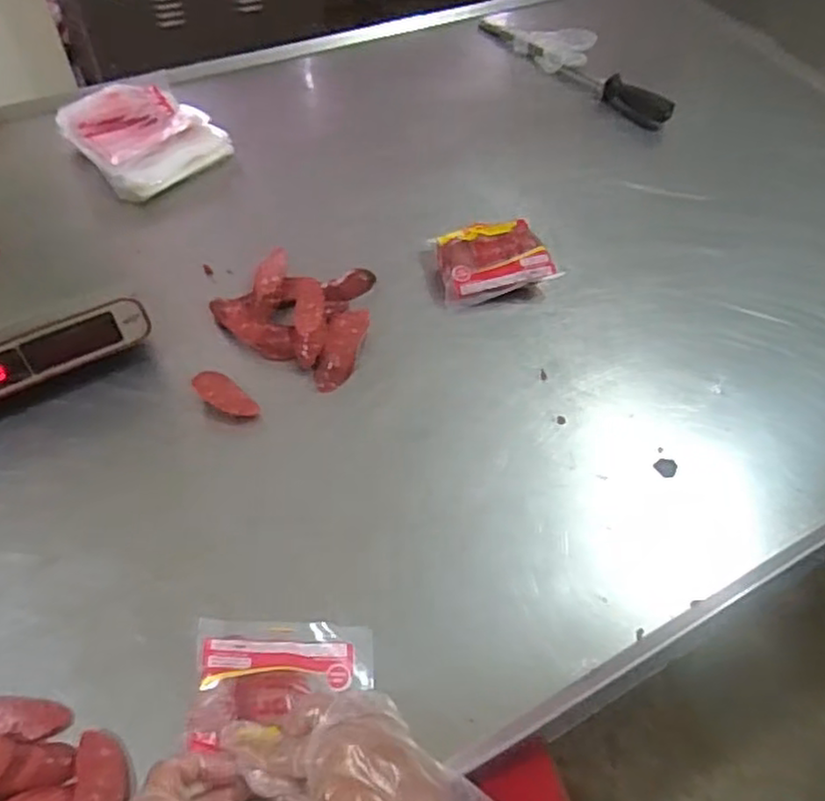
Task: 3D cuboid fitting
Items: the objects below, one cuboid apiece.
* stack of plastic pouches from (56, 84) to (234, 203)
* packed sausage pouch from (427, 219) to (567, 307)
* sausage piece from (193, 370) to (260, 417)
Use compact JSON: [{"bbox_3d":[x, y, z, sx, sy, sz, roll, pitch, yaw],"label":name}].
[{"bbox_3d":[-0.369,-0.368,0.964,0.169,0.071,0.170,38,60,22],"label":"stack of plastic pouches"},{"bbox_3d":[0.096,-0.181,0.865,0.134,0.036,0.113,-16,56,-15],"label":"packed sausage pouch"},{"bbox_3d":[-0.199,-0.004,0.732,0.072,0.019,0.037,35,59,20],"label":"sausage piece"}]

